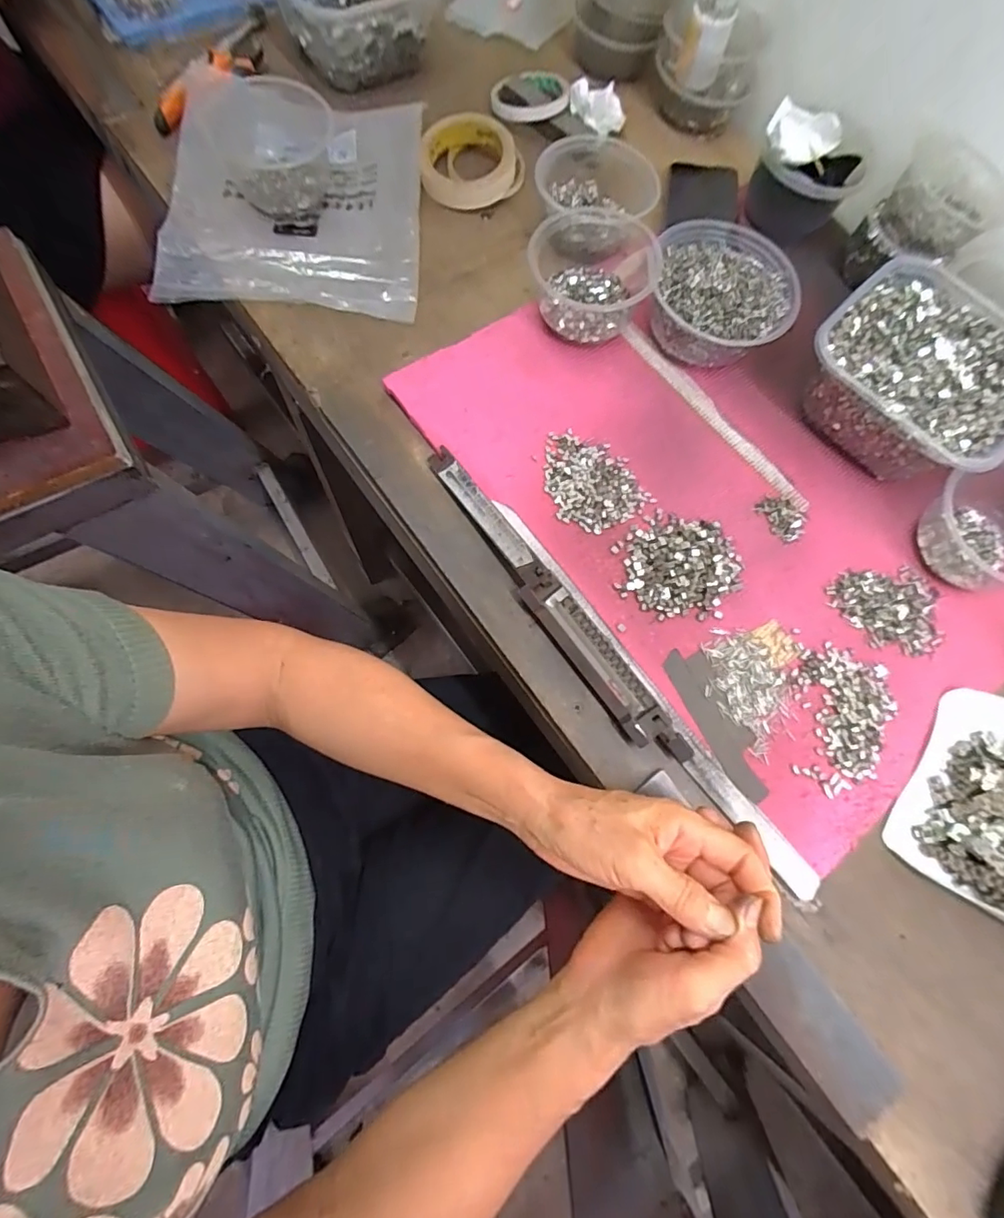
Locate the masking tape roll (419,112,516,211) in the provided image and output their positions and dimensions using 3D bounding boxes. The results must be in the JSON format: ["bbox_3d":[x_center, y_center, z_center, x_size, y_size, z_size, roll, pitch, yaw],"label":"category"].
[{"bbox_3d":[-0.034,-0.468,0.550,0.094,0.034,0.093,2,73,-5],"label":"masking tape roll"}]

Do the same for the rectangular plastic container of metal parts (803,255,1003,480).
[{"bbox_3d":[0.370,-0.208,0.465,0.177,0.063,0.171,-42,80,-10],"label":"rectangular plastic container of metal parts"}]

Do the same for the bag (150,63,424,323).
[{"bbox_3d":[-0.208,-0.415,0.524,0.250,0.039,0.261,2,76,0],"label":"bag"}]

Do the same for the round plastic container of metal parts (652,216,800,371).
[{"bbox_3d":[0.200,-0.288,0.490,0.124,0.060,0.129,2,73,-5],"label":"round plastic container of metal parts"}]

